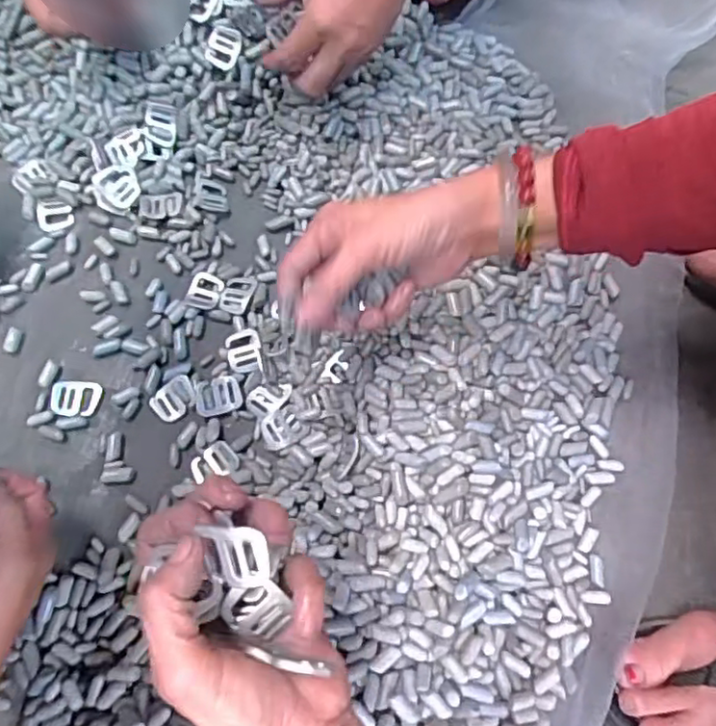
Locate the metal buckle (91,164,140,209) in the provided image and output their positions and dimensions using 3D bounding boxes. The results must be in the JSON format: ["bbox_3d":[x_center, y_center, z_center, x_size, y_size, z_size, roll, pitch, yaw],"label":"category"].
[{"bbox_3d":[-0.193,-0.142,0.505,0.032,0.006,0.033,-31,94,-14],"label":"metal buckle"}]

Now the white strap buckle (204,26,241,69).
[{"bbox_3d":[-0.112,-0.262,0.518,0.027,0.004,0.031,16,98,-7],"label":"white strap buckle"}]

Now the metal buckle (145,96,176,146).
[{"bbox_3d":[-0.165,-0.202,0.523,0.023,0.004,0.037,1,94,-15],"label":"metal buckle"}]

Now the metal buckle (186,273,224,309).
[{"bbox_3d":[-0.120,-0.056,0.492,0.025,0.005,0.031,11,70,2],"label":"metal buckle"}]

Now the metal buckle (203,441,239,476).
[{"bbox_3d":[-0.098,0.068,0.446,0.019,0.005,0.025,-41,76,-15],"label":"metal buckle"}]

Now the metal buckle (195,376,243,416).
[{"bbox_3d":[-0.104,0.024,0.464,0.034,0.006,0.026,-12,92,-10],"label":"metal buckle"}]

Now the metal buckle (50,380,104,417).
[{"bbox_3d":[-0.207,0.026,0.456,0.035,0.004,0.028,9,70,1],"label":"metal buckle"}]

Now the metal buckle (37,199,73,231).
[{"bbox_3d":[-0.245,-0.120,0.506,0.027,0.005,0.026,-7,70,-5],"label":"metal buckle"}]

